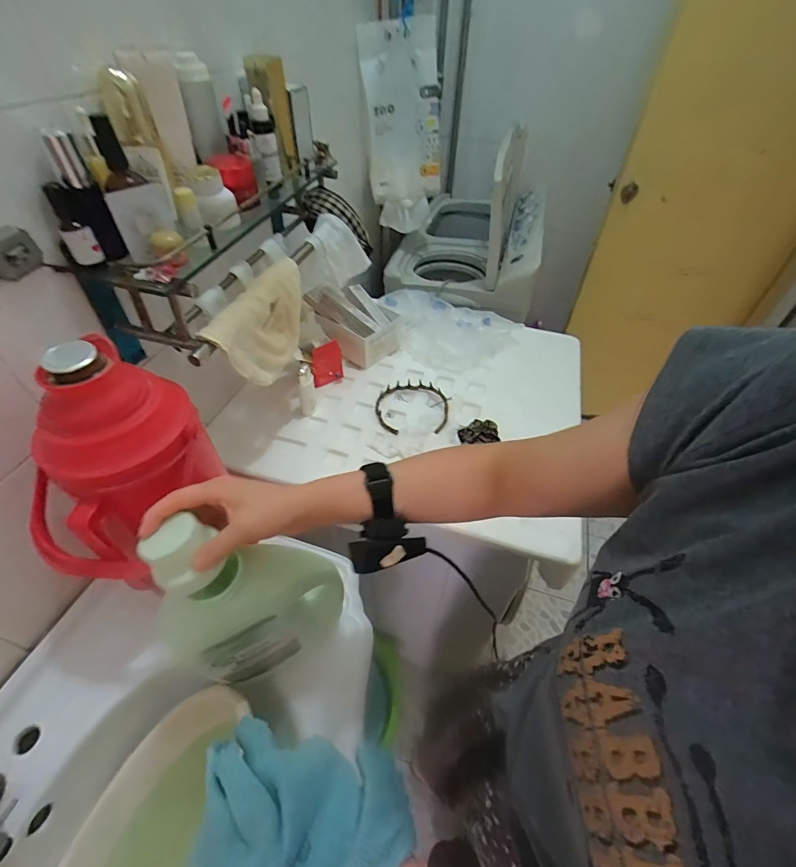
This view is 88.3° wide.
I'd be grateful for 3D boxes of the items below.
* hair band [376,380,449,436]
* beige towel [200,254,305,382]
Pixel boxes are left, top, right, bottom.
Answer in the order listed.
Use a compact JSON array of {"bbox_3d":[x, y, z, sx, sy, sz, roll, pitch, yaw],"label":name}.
[{"bbox_3d":[0.029,-0.056,0.822,0.141,0.018,0.147,4,47,2],"label":"hair band"},{"bbox_3d":[-0.201,-0.161,0.631,0.034,0.137,0.220,15,48,12],"label":"beige towel"}]

